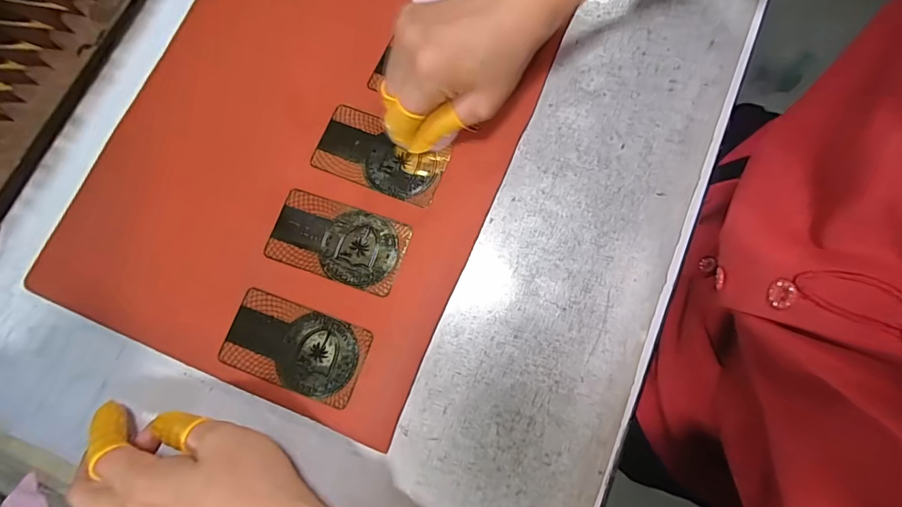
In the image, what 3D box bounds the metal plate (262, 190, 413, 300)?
[{"bbox_3d":[-0.072,-0.008,0.285,0.085,0.004,0.048,18,79,5],"label":"metal plate"}]

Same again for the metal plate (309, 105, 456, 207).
[{"bbox_3d":[-0.047,-0.064,0.297,0.085,0.004,0.048,26,80,7],"label":"metal plate"}]

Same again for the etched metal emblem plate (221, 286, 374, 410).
[{"bbox_3d":[-0.094,0.057,0.272,0.085,0.004,0.048,19,79,5],"label":"etched metal emblem plate"}]

